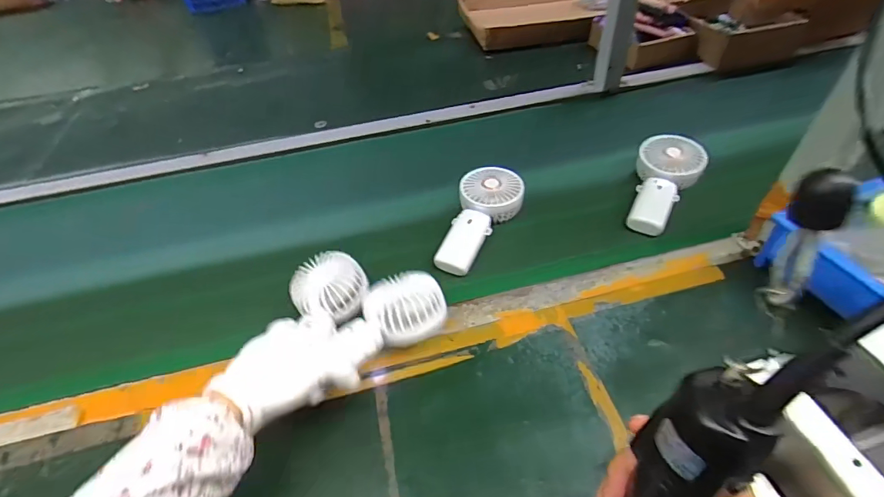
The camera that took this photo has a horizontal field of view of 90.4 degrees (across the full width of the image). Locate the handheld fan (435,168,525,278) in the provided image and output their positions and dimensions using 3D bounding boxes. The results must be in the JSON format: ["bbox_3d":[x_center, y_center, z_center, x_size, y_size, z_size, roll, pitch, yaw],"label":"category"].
[{"bbox_3d":[0.057,-0.041,0.605,0.090,0.043,0.176,10,49,14],"label":"handheld fan"}]

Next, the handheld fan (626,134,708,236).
[{"bbox_3d":[0.315,-0.096,0.623,0.082,0.041,0.173,18,68,20],"label":"handheld fan"}]

